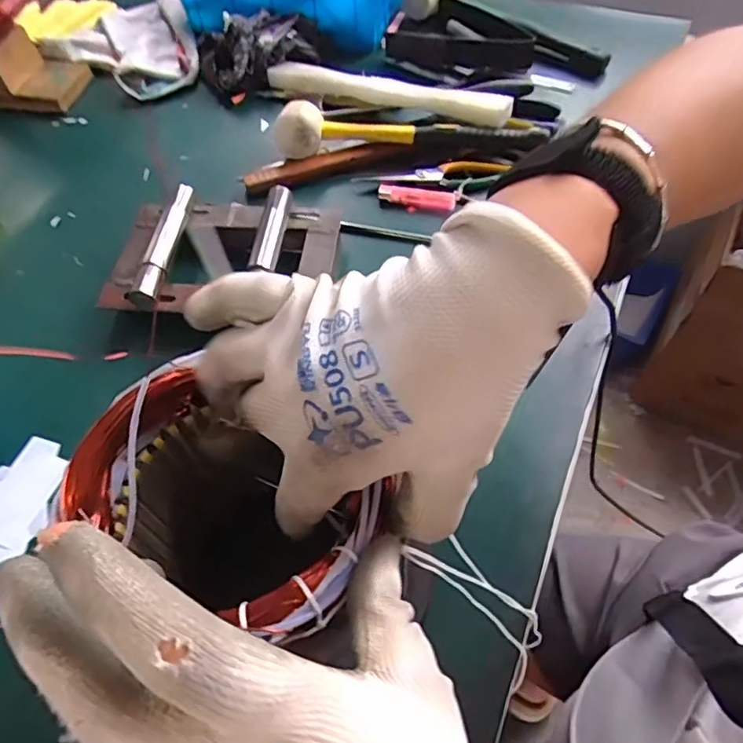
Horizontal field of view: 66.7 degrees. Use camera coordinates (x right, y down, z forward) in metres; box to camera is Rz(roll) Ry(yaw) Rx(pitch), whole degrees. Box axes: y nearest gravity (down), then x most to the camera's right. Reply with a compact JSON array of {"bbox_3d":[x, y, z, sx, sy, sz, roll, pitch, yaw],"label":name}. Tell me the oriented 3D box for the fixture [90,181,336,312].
[{"bbox_3d":[-0.130,-0.102,0.508,0.198,0.050,0.145,7,58,7],"label":"fixture"}]

